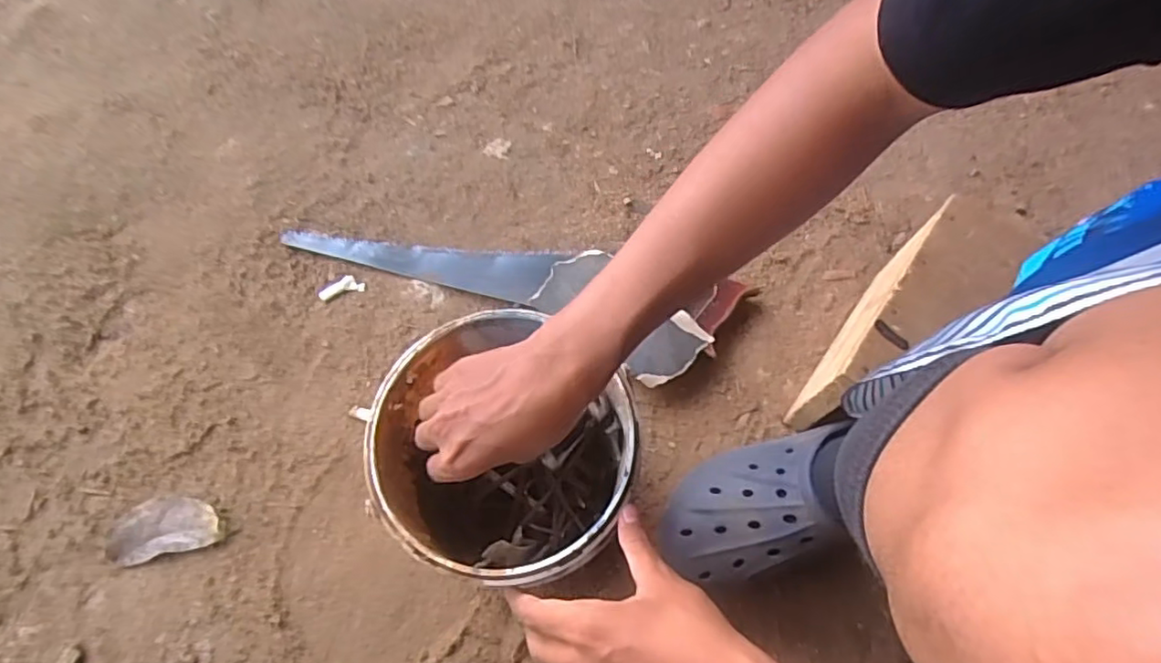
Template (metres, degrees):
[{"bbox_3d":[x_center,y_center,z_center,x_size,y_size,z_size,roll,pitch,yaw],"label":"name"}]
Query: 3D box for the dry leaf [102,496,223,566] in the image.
[{"bbox_3d":[-0.368,0.172,0.541,0.096,0.008,0.050,-13,68,-7],"label":"dry leaf"}]

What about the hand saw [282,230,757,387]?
[{"bbox_3d":[-0.074,-0.053,0.646,0.476,0.033,0.134,15,68,5],"label":"hand saw"}]

